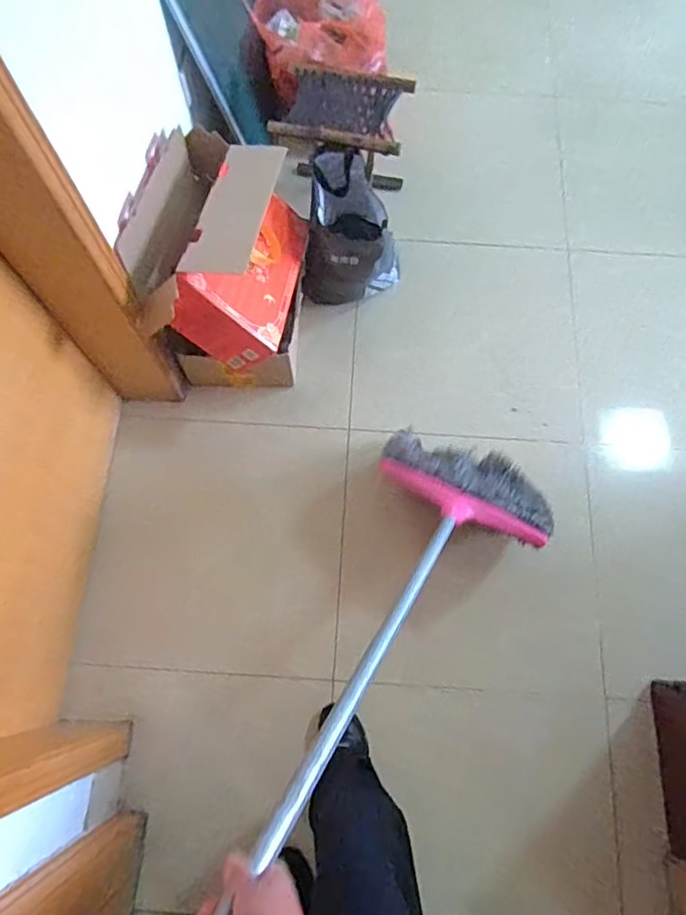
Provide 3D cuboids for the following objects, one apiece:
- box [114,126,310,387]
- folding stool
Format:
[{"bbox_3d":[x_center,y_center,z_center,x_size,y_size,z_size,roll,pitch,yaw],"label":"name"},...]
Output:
[{"bbox_3d":[-0.252,-0.431,1.291,0.299,0.442,0.468,5,71,1],"label":"box"},{"bbox_3d":[0.005,-0.790,1.468,0.309,0.303,0.253,9,71,3],"label":"folding stool"}]

